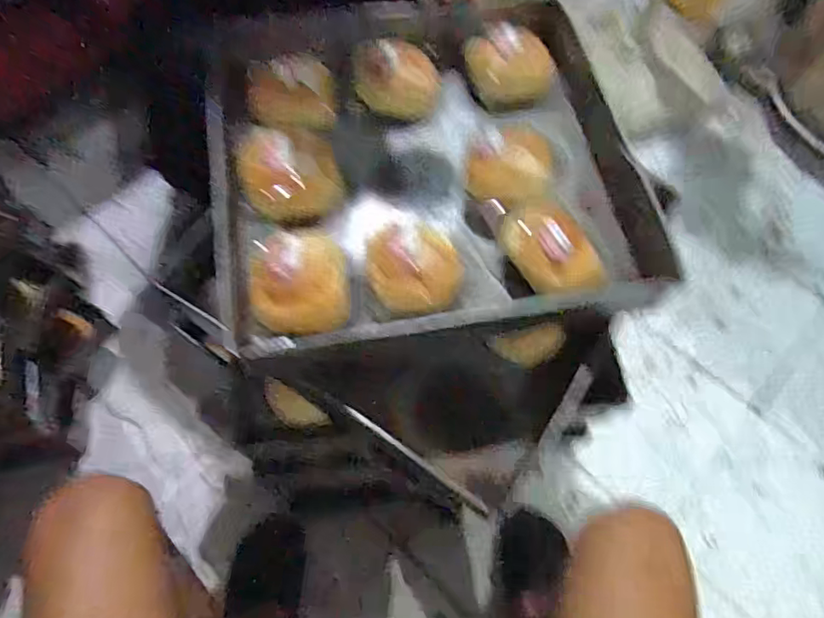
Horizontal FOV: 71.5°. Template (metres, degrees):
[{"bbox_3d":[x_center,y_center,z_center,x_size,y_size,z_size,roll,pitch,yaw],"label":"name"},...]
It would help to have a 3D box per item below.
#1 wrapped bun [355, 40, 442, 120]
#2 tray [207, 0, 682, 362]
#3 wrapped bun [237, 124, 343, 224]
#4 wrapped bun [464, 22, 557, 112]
[{"bbox_3d":[-0.015,-0.266,0.658,0.094,0.045,0.085,-4,64,-3],"label":"wrapped bun"},{"bbox_3d":[0.007,-0.163,0.618,0.412,0.071,0.398,-8,65,-4],"label":"tray"},{"bbox_3d":[-0.125,-0.142,0.598,0.095,0.044,0.103,0,64,0],"label":"wrapped bun"},{"bbox_3d":[0.114,-0.287,0.678,0.094,0.035,0.100,0,64,0],"label":"wrapped bun"}]

